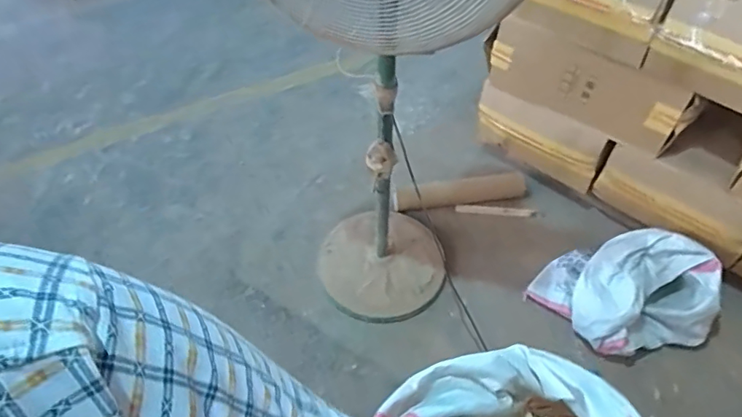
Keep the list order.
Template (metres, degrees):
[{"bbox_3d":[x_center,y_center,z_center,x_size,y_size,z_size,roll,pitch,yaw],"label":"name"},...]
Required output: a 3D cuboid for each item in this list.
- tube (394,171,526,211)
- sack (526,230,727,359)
[{"bbox_3d":[0.328,-0.057,1.804,0.490,0.084,0.077,-8,49,-8],"label":"tube"},{"bbox_3d":[0.744,0.232,1.425,0.414,0.224,0.325,-9,49,-9],"label":"sack"}]

